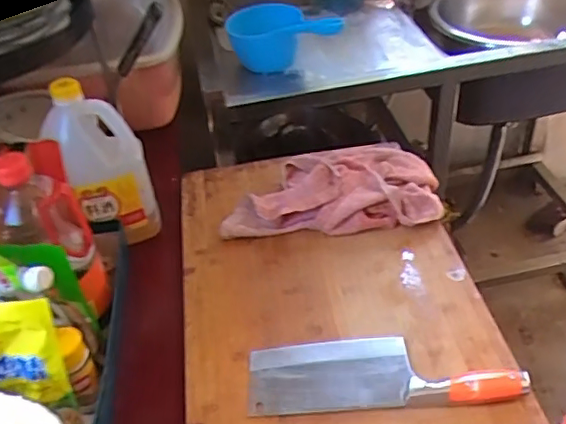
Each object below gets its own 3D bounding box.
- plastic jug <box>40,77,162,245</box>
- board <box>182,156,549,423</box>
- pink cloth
[{"bbox_3d":[-0.247,-0.070,0.777,0.107,0.234,0.087,-20,43,-16],"label":"plastic jug"},{"bbox_3d":[0.059,0.100,0.719,0.367,0.039,0.524,-8,41,-3],"label":"board"},{"bbox_3d":[0.075,-0.047,0.852,0.319,0.065,0.190,-3,41,3],"label":"pink cloth"}]

